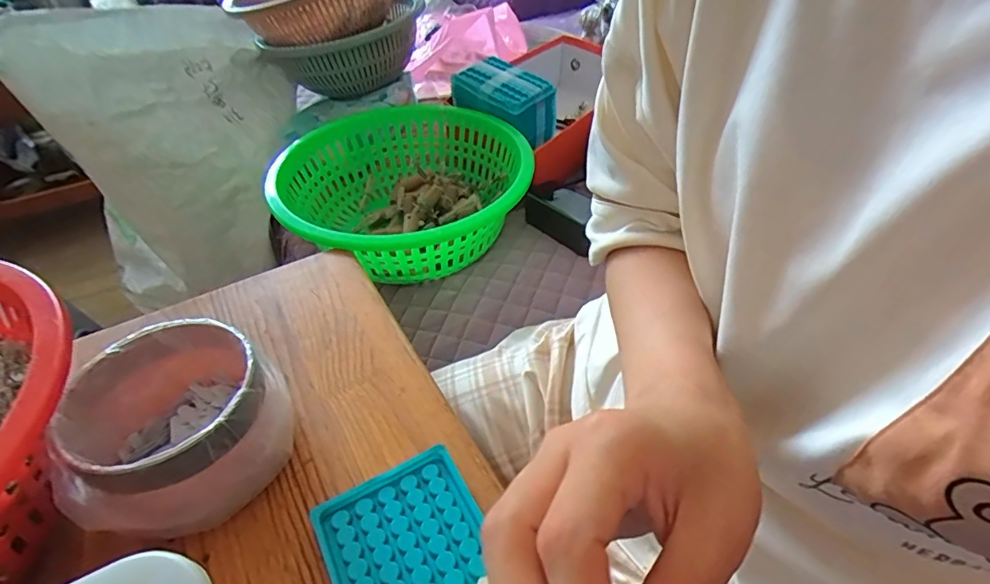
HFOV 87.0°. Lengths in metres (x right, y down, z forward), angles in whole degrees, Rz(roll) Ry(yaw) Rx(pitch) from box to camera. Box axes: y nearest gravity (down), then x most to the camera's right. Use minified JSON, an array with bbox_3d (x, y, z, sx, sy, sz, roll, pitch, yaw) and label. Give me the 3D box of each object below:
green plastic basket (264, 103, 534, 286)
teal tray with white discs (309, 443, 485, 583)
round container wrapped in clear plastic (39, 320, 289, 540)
[{"bbox_3d":[-0.116,-0.129,0.703,0.315,0.117,0.325,-3,41,2],"label":"green plastic basket"},{"bbox_3d":[-0.046,0.163,0.310,0.094,0.012,0.133,-23,45,-20],"label":"teal tray with white discs"},{"bbox_3d":[-0.210,0.094,0.347,0.112,0.087,0.126,22,48,27],"label":"round container wrapped in clear plastic"}]

